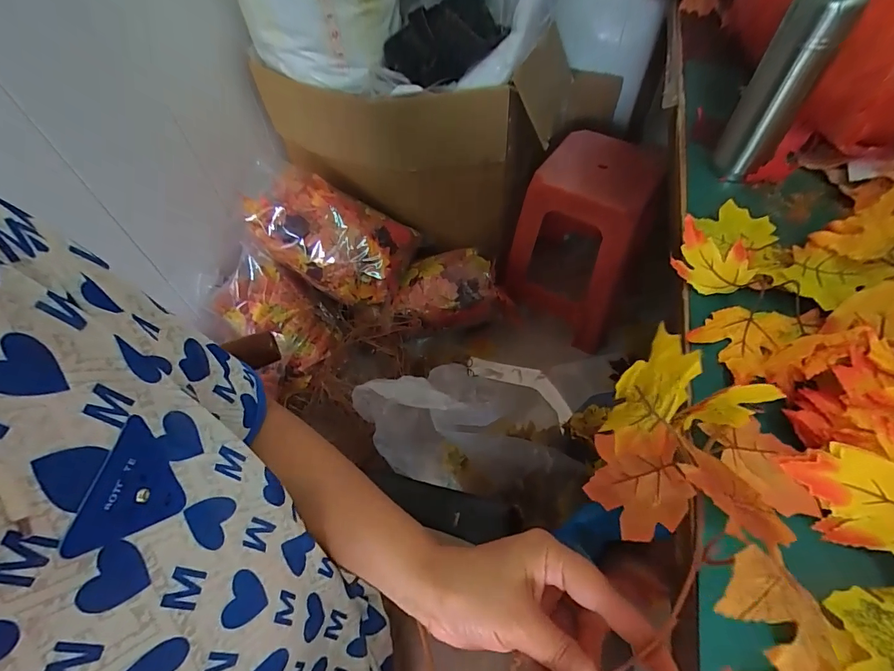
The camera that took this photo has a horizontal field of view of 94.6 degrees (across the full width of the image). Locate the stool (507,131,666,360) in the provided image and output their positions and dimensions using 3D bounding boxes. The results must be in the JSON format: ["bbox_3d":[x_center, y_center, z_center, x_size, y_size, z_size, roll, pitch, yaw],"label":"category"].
[{"bbox_3d":[0.389,-0.262,1.186,0.321,0.462,0.313,30,60,21],"label":"stool"}]

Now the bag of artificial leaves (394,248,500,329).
[{"bbox_3d":[-0.006,-0.134,1.160,0.277,0.134,0.168,-3,54,-1],"label":"bag of artificial leaves"}]

